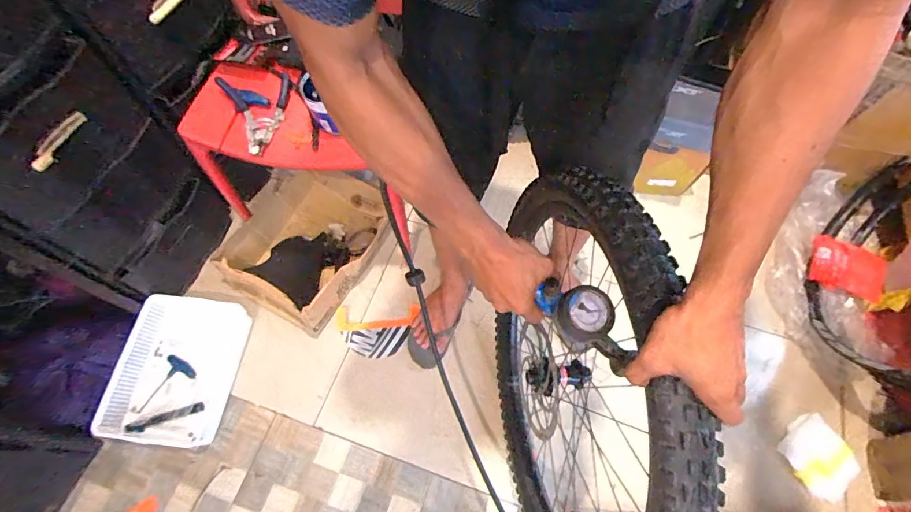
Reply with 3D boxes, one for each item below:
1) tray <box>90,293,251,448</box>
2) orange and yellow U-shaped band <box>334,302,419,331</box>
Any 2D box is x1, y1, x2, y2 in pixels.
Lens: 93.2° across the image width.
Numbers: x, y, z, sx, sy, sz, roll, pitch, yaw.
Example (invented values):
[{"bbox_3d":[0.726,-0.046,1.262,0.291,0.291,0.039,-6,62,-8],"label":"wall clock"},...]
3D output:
[{"bbox_3d":[-0.661,0.266,1.029,0.242,0.079,0.339,6,64,3],"label":"tray"},{"bbox_3d":[-0.204,0.159,1.135,0.216,0.018,0.060,-5,64,-2],"label":"orange and yellow U-shaped band"}]

